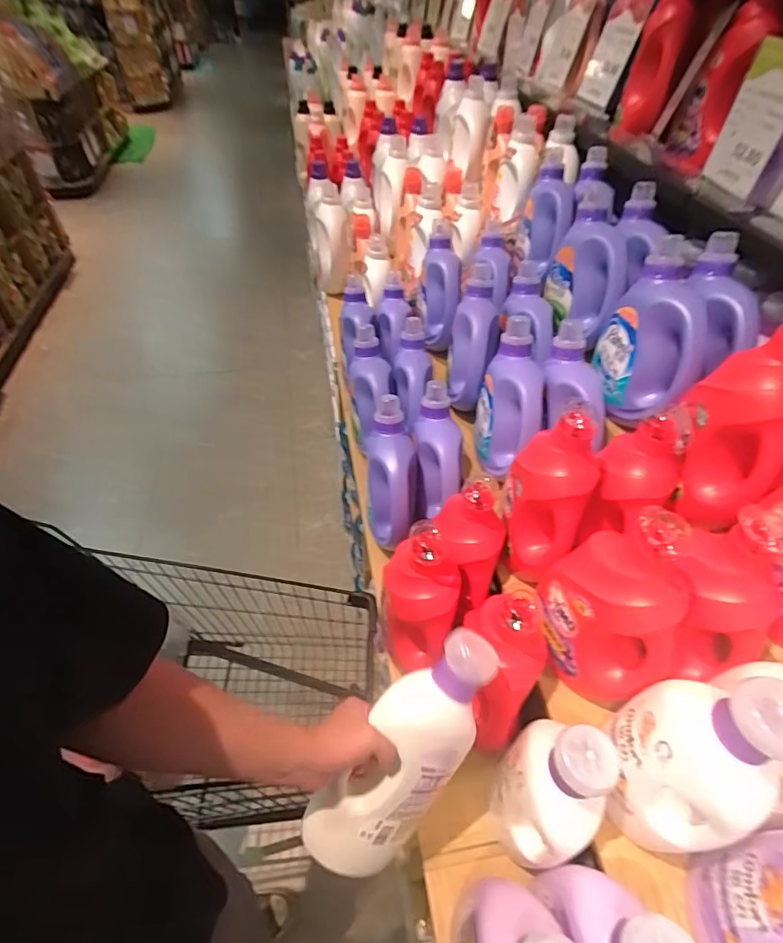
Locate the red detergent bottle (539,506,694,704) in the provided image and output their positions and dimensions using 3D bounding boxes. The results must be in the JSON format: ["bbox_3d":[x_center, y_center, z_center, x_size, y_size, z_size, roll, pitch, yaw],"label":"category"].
[{"bbox_3d":[0.287,0.173,0.621,0.154,0.300,0.110,18,49,13],"label":"red detergent bottle"}]

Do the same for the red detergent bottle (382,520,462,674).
[{"bbox_3d":[0.042,0.199,0.740,0.107,0.269,0.105,1,47,-2],"label":"red detergent bottle"}]

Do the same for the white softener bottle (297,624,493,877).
[{"bbox_3d":[0.014,0.336,0.565,0.103,0.067,0.323,33,95,25],"label":"white softener bottle"}]

